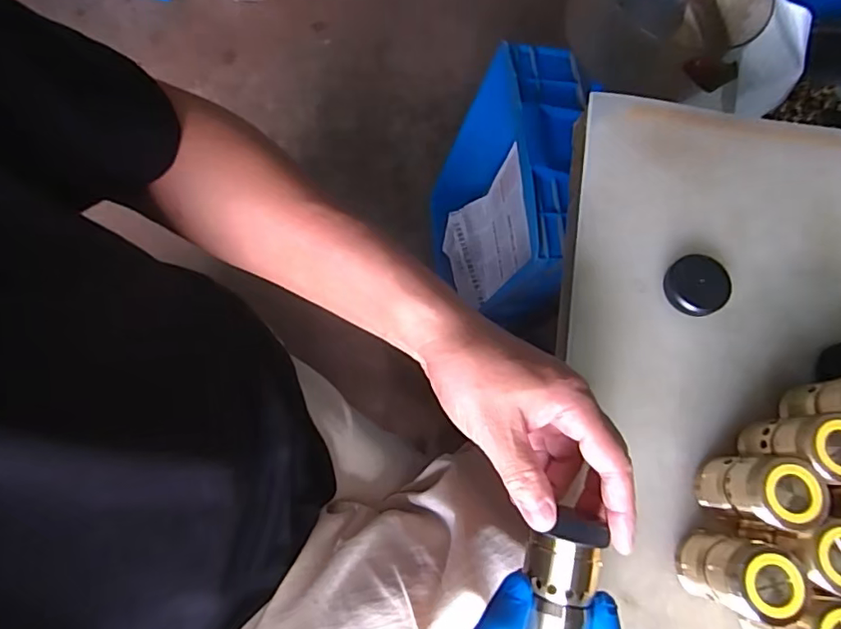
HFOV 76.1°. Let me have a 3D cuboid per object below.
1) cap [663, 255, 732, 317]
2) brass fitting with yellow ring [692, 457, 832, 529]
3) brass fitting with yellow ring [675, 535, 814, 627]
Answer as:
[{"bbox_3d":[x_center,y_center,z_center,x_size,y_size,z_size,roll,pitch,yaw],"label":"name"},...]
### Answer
[{"bbox_3d":[0.203,-0.021,0.393,0.042,0.014,0.043,0,75,-1],"label":"cap"},{"bbox_3d":[0.207,0.109,0.336,0.038,0.080,0.037,5,75,1],"label":"brass fitting with yellow ring"},{"bbox_3d":[0.189,0.154,0.318,0.043,0.071,0.039,10,75,2],"label":"brass fitting with yellow ring"}]

